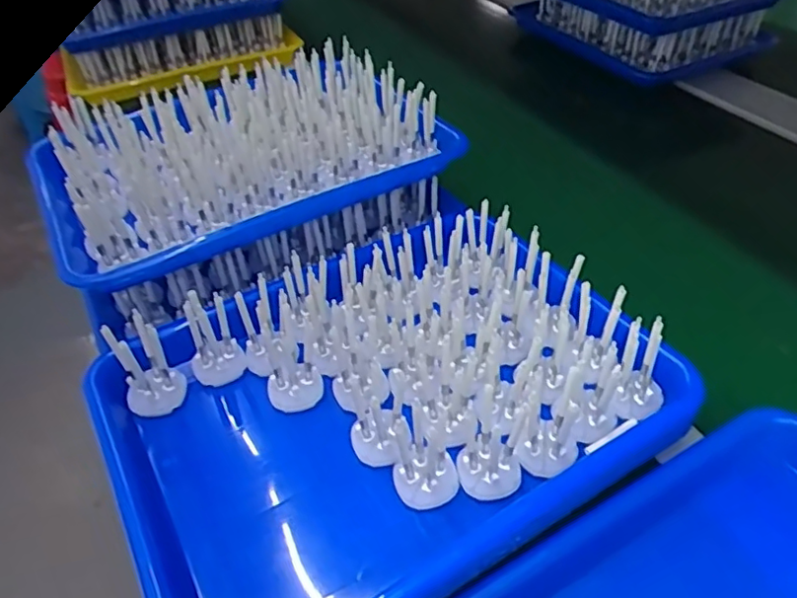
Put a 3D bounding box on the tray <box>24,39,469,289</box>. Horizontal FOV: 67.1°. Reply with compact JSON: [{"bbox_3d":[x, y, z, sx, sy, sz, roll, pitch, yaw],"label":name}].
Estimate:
[{"bbox_3d":[-0.134,-0.132,0.502,0.312,0.068,0.210,-25,46,-22],"label":"tray"}]

